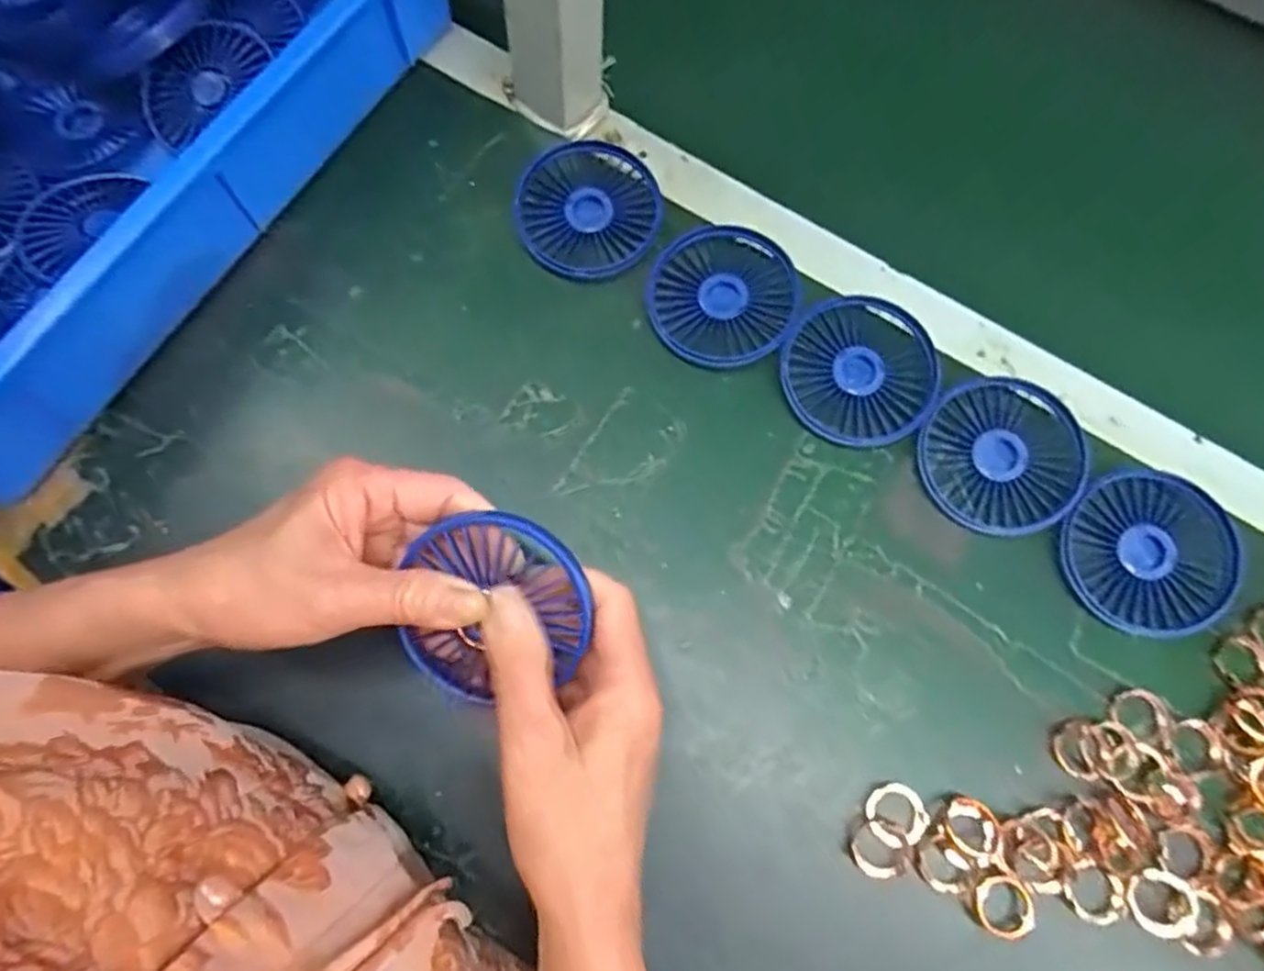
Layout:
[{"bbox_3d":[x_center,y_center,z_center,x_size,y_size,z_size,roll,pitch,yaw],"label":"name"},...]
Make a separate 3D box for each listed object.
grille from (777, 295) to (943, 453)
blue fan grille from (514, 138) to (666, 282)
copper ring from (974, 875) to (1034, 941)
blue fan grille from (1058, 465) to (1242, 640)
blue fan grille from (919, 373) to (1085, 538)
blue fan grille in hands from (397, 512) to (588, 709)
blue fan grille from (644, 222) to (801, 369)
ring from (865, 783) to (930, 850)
[{"bbox_3d":[0.132,-0.066,0.425,0.084,0.026,0.085,0,73,-1],"label":"grille"},{"bbox_3d":[-0.027,-0.168,0.453,0.086,0.027,0.085,0,73,-1],"label":"blue fan grille"},{"bbox_3d":[0.177,0.200,0.350,0.025,0.005,0.026,0,73,-1],"label":"copper ring"},{"bbox_3d":[0.279,0.035,0.399,0.089,0.019,0.084,0,73,-1],"label":"blue fan grille"},{"bbox_3d":[0.208,-0.017,0.417,0.084,0.020,0.089,0,73,-1],"label":"blue fan grille"},{"bbox_3d":[-0.063,0.054,0.324,0.086,0.015,0.079,-24,95,14],"label":"blue fan grille in hands"},{"bbox_3d":[0.054,-0.113,0.440,0.085,0.025,0.084,9,73,1],"label":"blue fan grille"},{"bbox_3d":[0.131,0.163,0.364,0.028,0.006,0.028,0,73,-1],"label":"ring"}]

